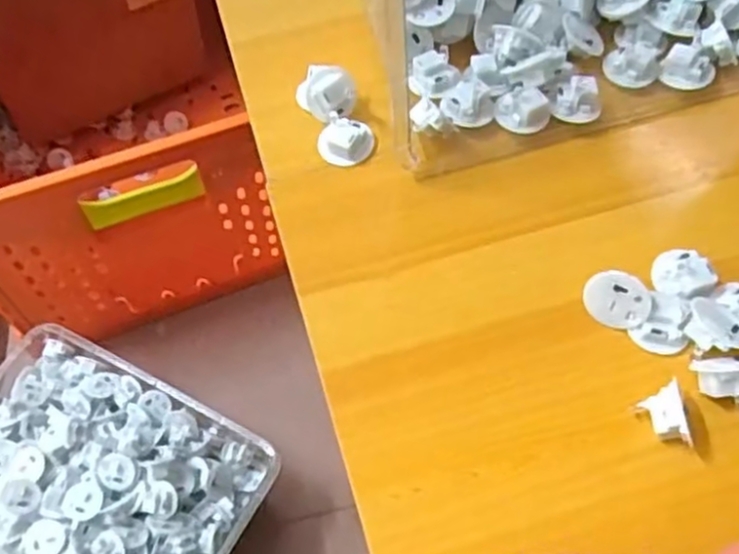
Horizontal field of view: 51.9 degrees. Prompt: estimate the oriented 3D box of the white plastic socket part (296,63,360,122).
[{"bbox_3d":[-0.026,-0.112,0.462,0.035,0.022,0.035,0,60,1],"label":"white plastic socket part"}]

